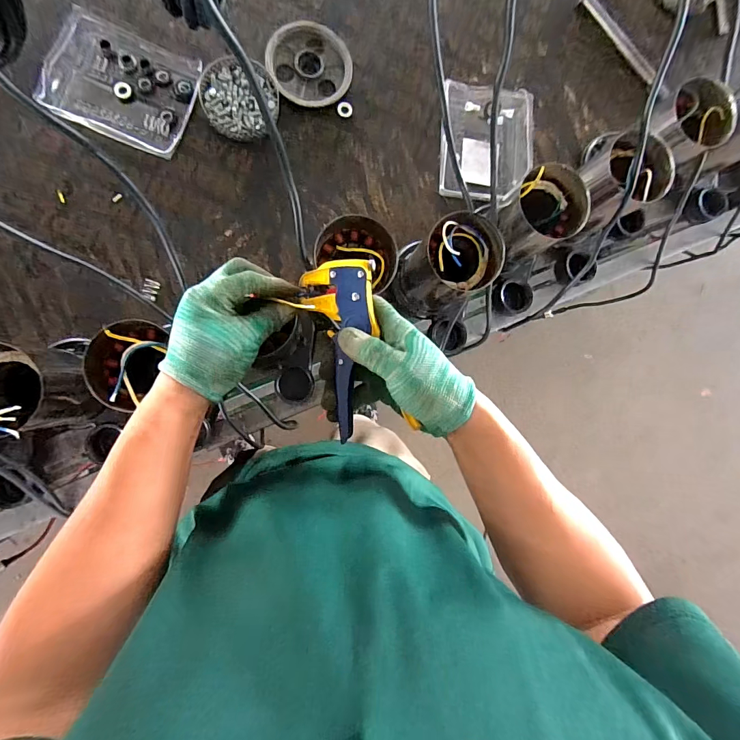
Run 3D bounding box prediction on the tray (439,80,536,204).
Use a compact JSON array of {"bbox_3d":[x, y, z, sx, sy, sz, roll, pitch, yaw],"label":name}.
[{"bbox_3d":[0.182,-0.356,0.624,0.145,0.032,0.182,3,89,-8],"label":"tray"}]

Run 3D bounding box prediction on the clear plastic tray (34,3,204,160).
[{"bbox_3d":[-0.334,-0.386,0.543,0.177,0.028,0.149,18,87,-8],"label":"clear plastic tray"}]

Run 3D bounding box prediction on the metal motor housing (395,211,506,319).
[{"bbox_3d":[0.093,-0.133,0.534,0.097,0.169,0.093,0,89,-8],"label":"metal motor housing"}]

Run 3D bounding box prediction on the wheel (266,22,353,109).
[{"bbox_3d":[-0.090,-0.454,0.589,0.116,0.013,0.123,0,89,-8],"label":"wheel"}]

